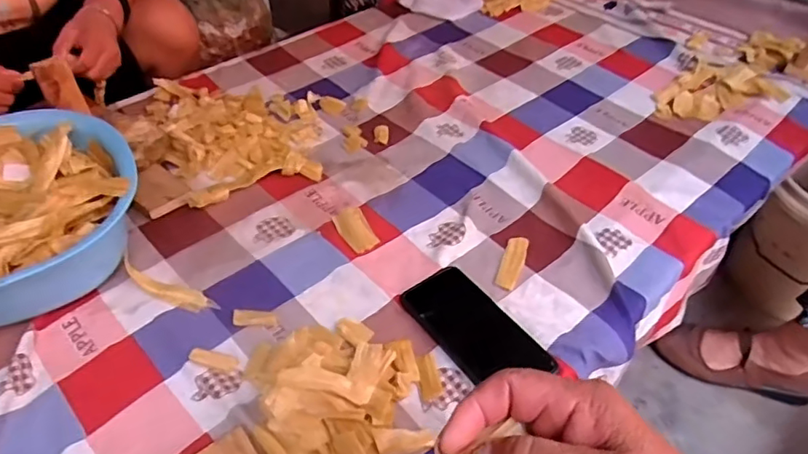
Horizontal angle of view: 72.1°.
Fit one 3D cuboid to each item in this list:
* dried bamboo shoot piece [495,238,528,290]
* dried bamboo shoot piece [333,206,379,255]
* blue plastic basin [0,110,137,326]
[{"bbox_3d":[0.125,0.041,0.639,0.025,0.008,0.076,15,48,13],"label":"dried bamboo shoot piece"},{"bbox_3d":[-0.059,0.003,0.684,0.040,0.004,0.069,-18,49,-17],"label":"dried bamboo shoot piece"},{"bbox_3d":[-0.430,-0.007,0.613,0.257,0.115,0.257,0,47,0],"label":"blue plastic basin"}]

